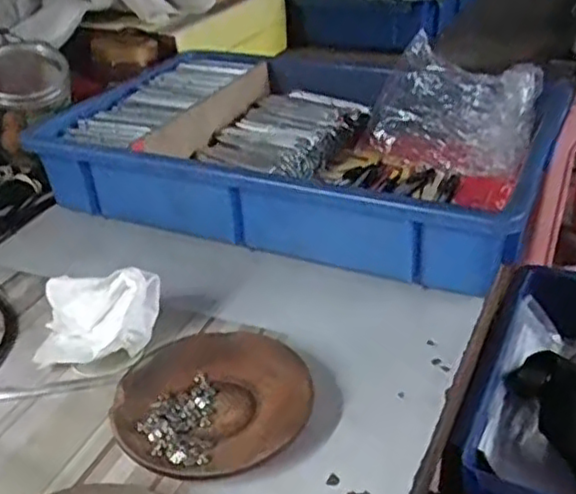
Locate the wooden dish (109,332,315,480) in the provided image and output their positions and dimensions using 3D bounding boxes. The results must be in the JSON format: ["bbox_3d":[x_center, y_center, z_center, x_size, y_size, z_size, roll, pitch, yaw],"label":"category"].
[{"bbox_3d":[-0.046,0.094,0.411,0.109,0.016,0.113,-2,31,1],"label":"wooden dish"}]

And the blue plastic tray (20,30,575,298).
[{"bbox_3d":[0.013,-0.101,0.660,0.445,0.085,0.304,13,35,24],"label":"blue plastic tray"}]

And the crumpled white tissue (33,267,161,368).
[{"bbox_3d":[-0.132,0.042,0.469,0.085,0.051,0.071,-5,31,-4],"label":"crumpled white tissue"}]

